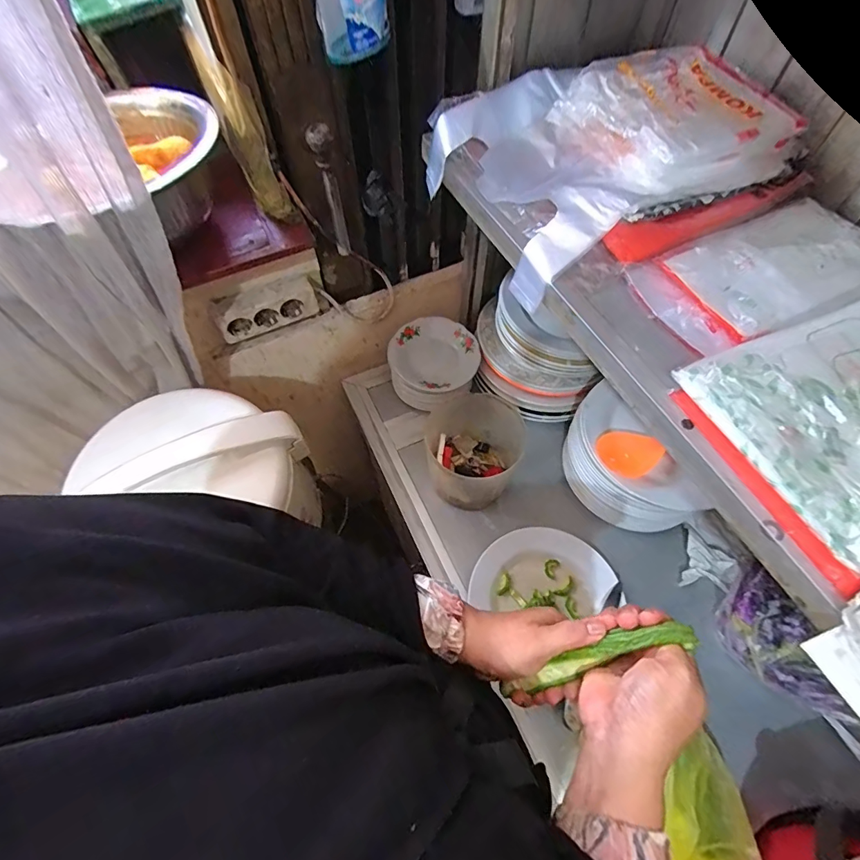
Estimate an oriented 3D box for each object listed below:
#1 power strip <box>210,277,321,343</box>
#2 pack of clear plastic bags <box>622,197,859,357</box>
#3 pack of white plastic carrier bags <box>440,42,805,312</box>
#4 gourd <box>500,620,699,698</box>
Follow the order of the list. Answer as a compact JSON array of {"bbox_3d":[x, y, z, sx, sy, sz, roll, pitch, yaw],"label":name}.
[{"bbox_3d":[-0.253,-0.188,0.685,0.149,0.066,0.043,-26,64,-13],"label":"power strip"},{"bbox_3d":[0.306,-0.152,0.389,0.240,0.019,0.115,-23,63,-12],"label":"pack of clear plastic bags"},{"bbox_3d":[0.174,-0.302,0.459,0.290,0.105,0.233,-25,64,-13],"label":"pack of white plastic carrier bags"},{"bbox_3d":[0.134,0.188,0.356,0.155,0.031,0.024,-38,59,26],"label":"gourd"}]

